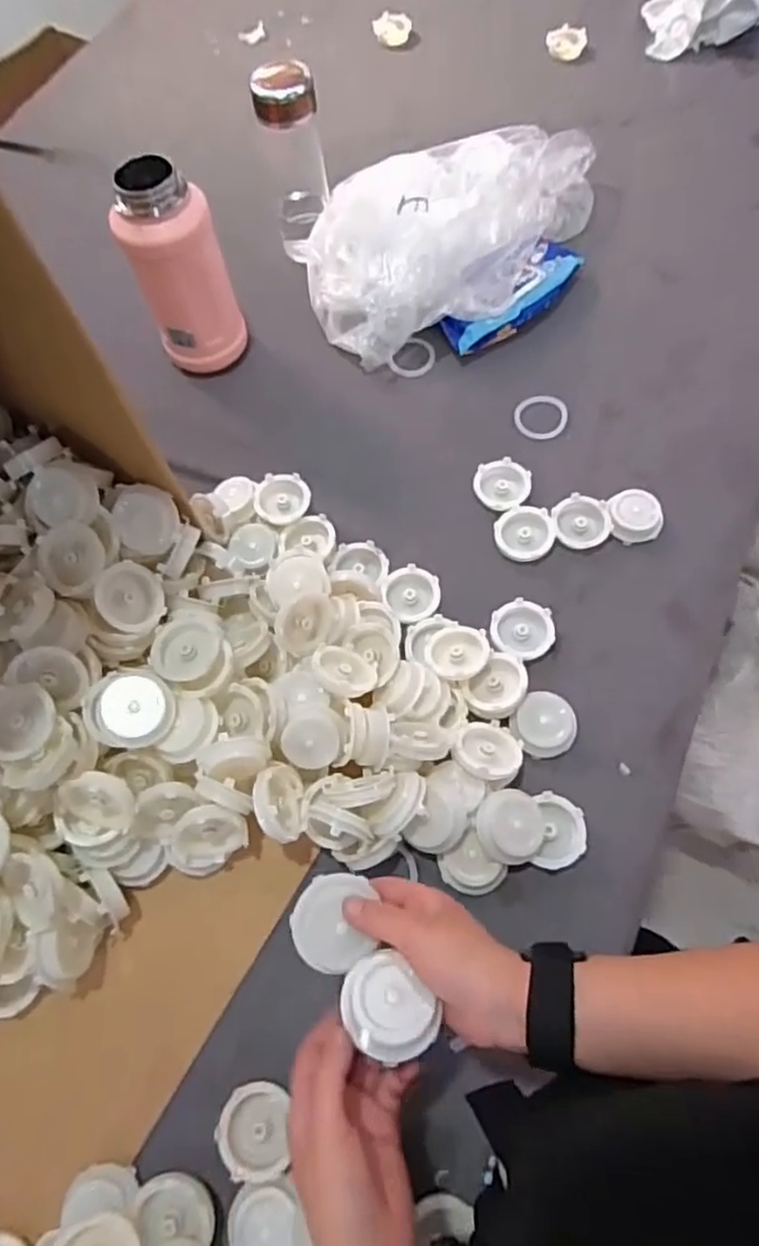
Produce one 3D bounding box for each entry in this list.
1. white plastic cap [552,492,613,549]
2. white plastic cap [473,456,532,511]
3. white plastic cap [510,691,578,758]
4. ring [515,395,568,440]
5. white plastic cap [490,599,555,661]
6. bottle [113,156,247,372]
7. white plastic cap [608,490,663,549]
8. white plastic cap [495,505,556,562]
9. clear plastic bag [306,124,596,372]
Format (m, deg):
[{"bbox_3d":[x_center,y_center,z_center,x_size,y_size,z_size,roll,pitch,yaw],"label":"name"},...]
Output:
[{"bbox_3d":[0.203,-0.103,0.683,0.054,0.018,0.054,-2,66,4],"label":"white plastic cap"},{"bbox_3d":[0.128,-0.144,0.710,0.054,0.018,0.056,-2,66,4],"label":"white plastic cap"},{"bbox_3d":[0.147,0.088,0.597,0.051,0.021,0.055,-2,66,4],"label":"white plastic cap"},{"bbox_3d":[0.179,-0.228,0.752,0.056,0.008,0.058,-2,66,4],"label":"ring"},{"bbox_3d":[0.134,0.004,0.636,0.057,0.018,0.059,-2,66,4],"label":"white plastic cap"},{"bbox_3d":[-0.209,-0.364,0.729,0.082,0.217,0.072,7,67,7],"label":"bottle"},{"bbox_3d":[0.257,-0.108,0.681,0.052,0.024,0.050,-2,66,4],"label":"white plastic cap"},{"bbox_3d":[0.146,-0.089,0.679,0.058,0.017,0.054,-2,66,4],"label":"white plastic cap"},{"bbox_3d":[0.083,-0.499,0.822,0.247,0.100,0.414,33,73,17],"label":"clear plastic bag"}]

